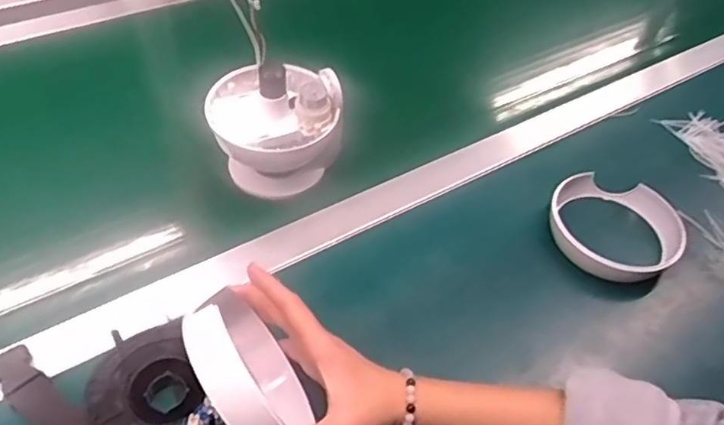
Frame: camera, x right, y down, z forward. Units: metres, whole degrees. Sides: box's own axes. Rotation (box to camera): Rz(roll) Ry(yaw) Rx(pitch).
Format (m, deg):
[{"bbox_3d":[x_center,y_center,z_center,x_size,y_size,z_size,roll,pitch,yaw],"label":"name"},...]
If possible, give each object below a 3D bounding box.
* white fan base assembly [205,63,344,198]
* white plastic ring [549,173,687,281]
[{"bbox_3d":[-0.081,-0.083,0.568,0.115,0.107,0.105,-14,51,-18],"label":"white fan base assembly"},{"bbox_3d":[0.235,0.012,0.564,0.121,0.025,0.111,3,47,-4],"label":"white plastic ring"}]

